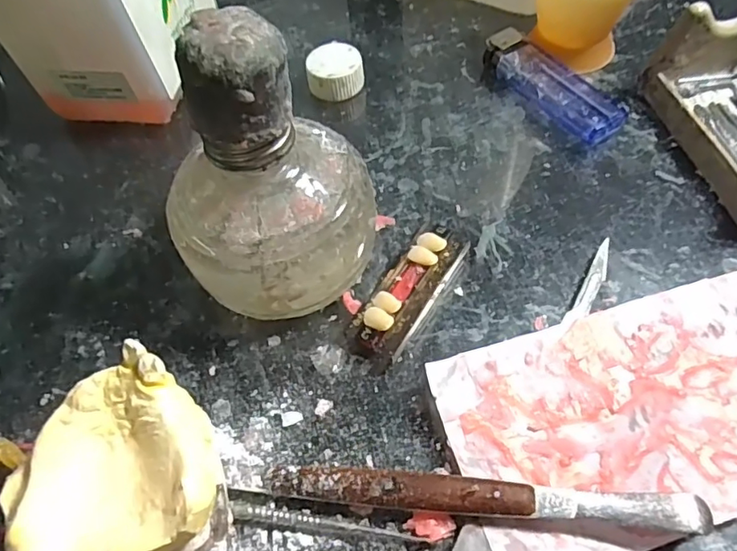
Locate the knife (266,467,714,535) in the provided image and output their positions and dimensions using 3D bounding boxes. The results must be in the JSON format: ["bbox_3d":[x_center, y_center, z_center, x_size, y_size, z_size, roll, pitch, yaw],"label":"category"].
[{"bbox_3d":[0.034,0.069,0.171,0.129,0.012,0.010,3,58,6],"label":"knife"}]

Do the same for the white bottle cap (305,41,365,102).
[{"bbox_3d":[-0.017,-0.104,0.285,0.028,0.017,0.027,-2,58,3],"label":"white bottle cap"}]

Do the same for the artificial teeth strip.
[{"bbox_3d":[0.018,0.004,0.217,0.020,0.009,0.067,29,64,20],"label":"artificial teeth strip"}]

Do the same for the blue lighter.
[{"bbox_3d":[0.087,-0.092,0.271,0.025,0.013,0.080,-32,61,-15],"label":"blue lighter"}]

